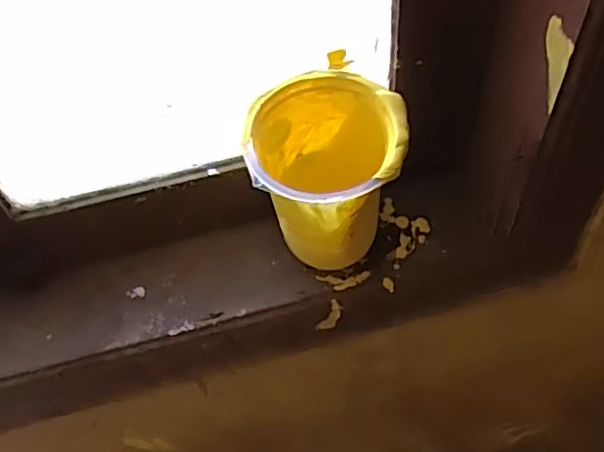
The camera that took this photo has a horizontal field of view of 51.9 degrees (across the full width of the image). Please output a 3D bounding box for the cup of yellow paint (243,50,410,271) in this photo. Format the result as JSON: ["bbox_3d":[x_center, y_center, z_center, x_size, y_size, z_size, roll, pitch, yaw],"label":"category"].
[{"bbox_3d":[0.015,-0.023,0.395,0.091,0.114,0.087,-3,55,4],"label":"cup of yellow paint"}]

